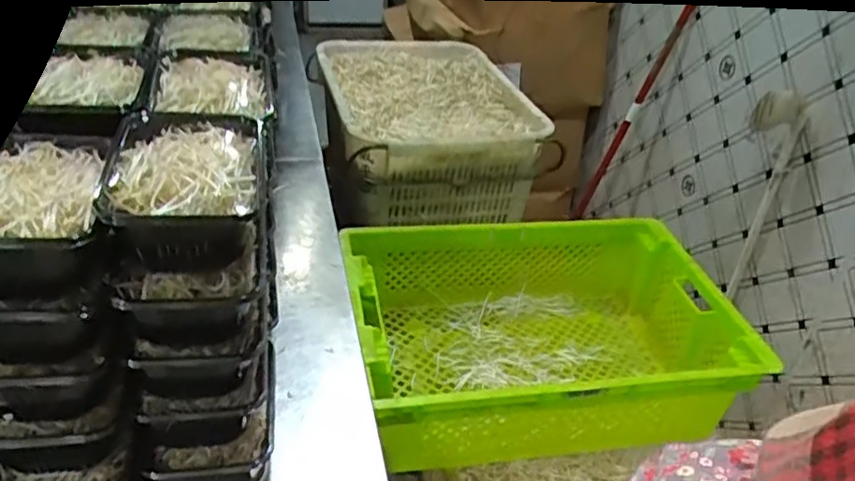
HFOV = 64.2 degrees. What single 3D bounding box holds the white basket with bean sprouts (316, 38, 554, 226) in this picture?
[{"bbox_3d":[-0.021,-0.236,1.448,0.379,0.261,0.500,-4,35,-15],"label":"white basket with bean sprouts"}]

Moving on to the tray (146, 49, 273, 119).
[{"bbox_3d":[-0.222,-0.158,0.702,0.115,0.032,0.139,-5,35,-16],"label":"tray"}]

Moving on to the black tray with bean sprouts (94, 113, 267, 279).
[{"bbox_3d":[-0.200,-0.041,0.580,0.122,0.073,0.177,1,34,-7],"label":"black tray with bean sprouts"}]

